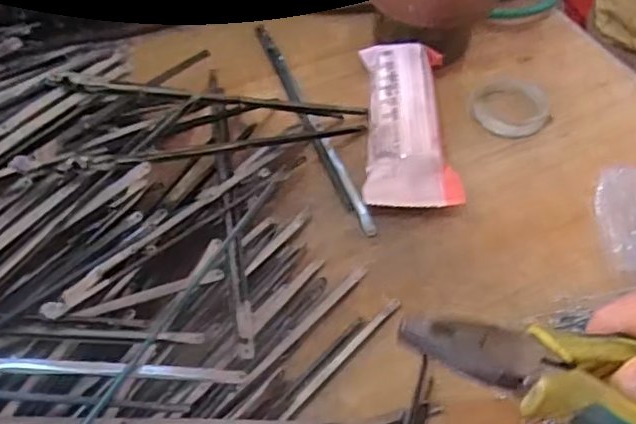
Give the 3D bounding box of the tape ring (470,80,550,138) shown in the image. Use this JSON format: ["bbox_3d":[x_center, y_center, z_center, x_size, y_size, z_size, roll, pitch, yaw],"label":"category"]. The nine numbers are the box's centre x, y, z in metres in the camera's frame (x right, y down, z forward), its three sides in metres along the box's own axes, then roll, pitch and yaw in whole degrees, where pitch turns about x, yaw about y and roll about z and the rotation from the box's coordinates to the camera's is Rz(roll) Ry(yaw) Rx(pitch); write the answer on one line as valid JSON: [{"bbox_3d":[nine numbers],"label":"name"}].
[{"bbox_3d":[0.123,-0.067,0.399,0.047,0.006,0.053,24,53,14],"label":"tape ring"}]

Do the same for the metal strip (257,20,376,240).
[{"bbox_3d":[-0.006,-0.060,0.386,0.009,0.004,0.190,-15,54,-16],"label":"metal strip"}]

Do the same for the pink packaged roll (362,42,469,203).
[{"bbox_3d":[0.053,-0.055,0.371,0.049,0.029,0.123,4,51,-2],"label":"pink packaged roll"}]

